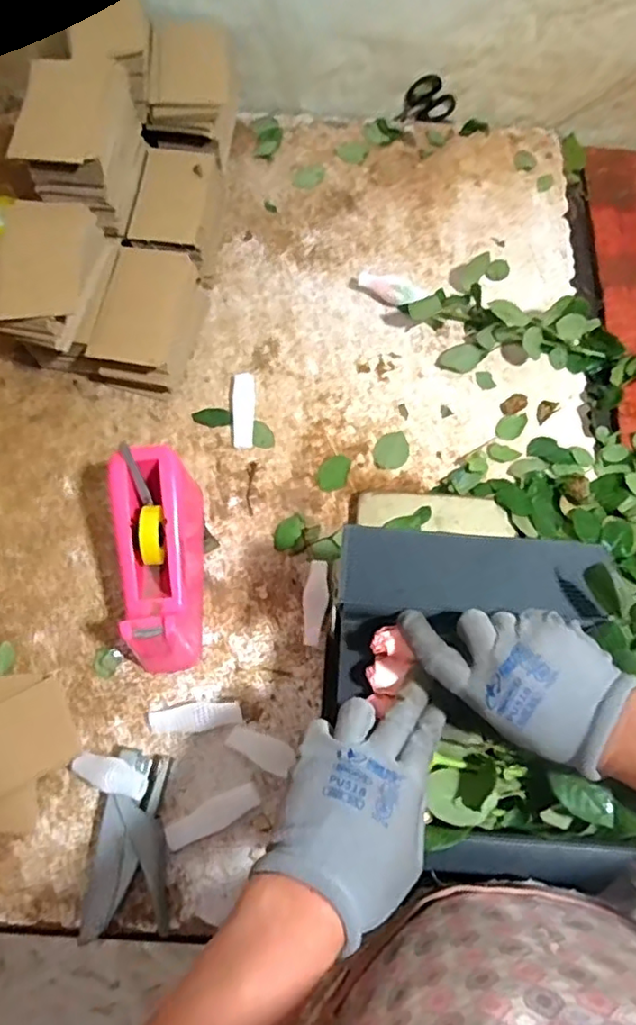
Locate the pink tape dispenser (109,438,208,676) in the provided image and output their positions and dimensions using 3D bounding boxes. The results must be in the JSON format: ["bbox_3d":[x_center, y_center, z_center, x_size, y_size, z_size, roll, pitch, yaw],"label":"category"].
[{"bbox_3d":[-0.152,0.045,0.594,0.075,0.102,0.203,-5,69,-4],"label":"pink tape dispenser"}]

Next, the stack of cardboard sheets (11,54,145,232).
[{"bbox_3d":[-0.258,-0.403,0.673,0.099,0.090,0.162,5,70,0],"label":"stack of cardboard sheets"}]

